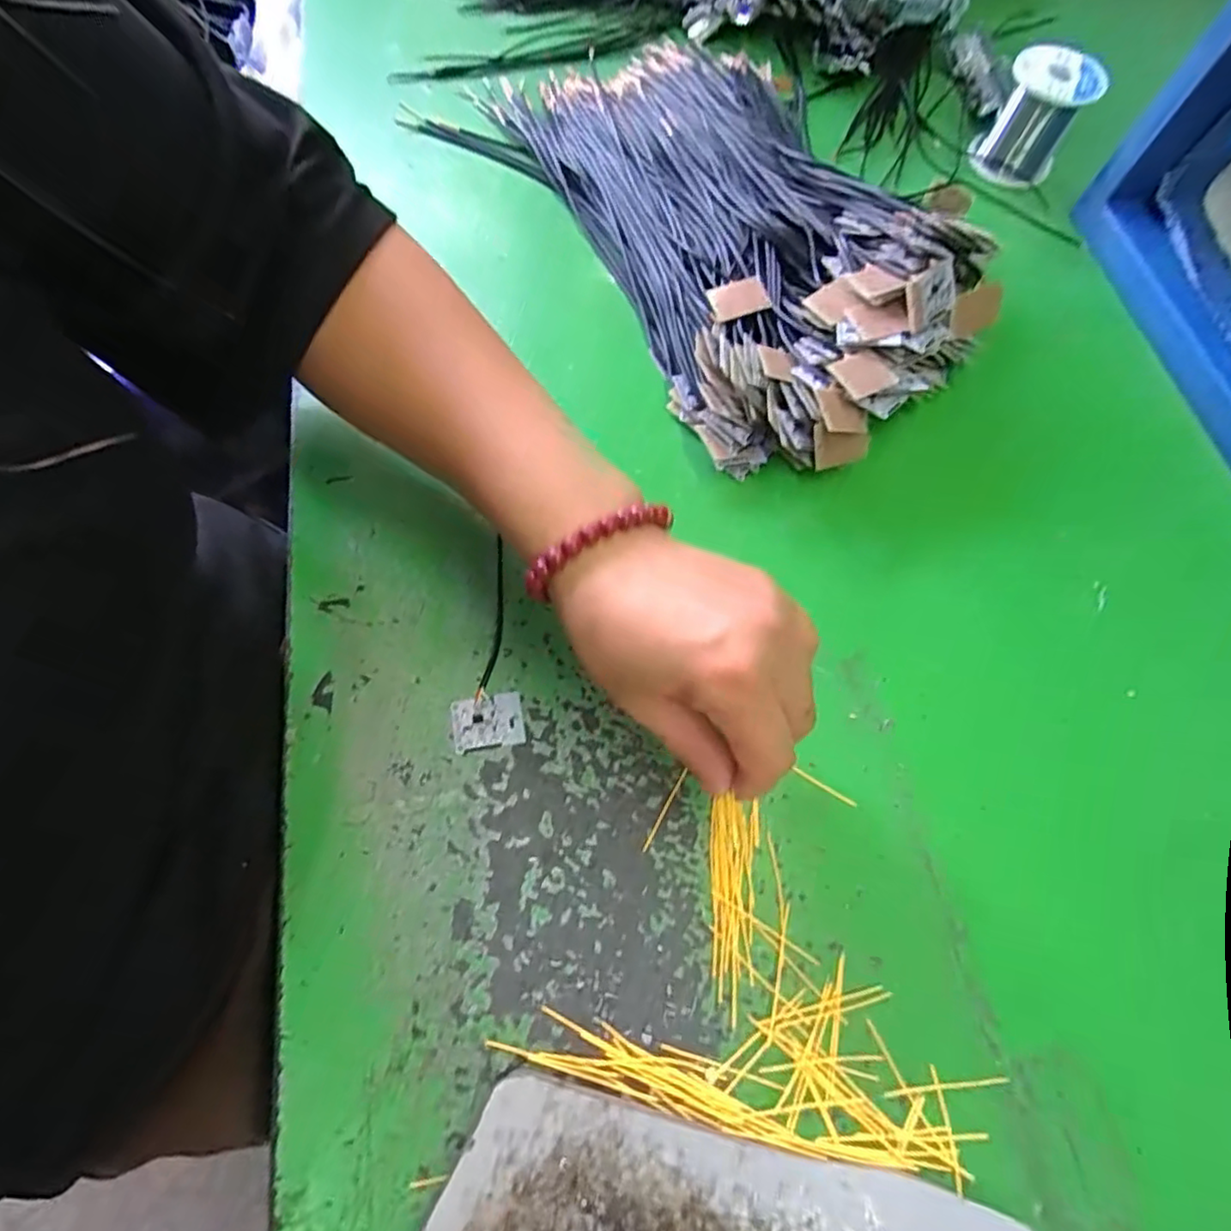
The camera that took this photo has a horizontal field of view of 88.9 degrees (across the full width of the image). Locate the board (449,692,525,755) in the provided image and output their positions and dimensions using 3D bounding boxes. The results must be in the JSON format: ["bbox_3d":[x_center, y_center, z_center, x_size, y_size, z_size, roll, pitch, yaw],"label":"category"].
[{"bbox_3d":[-0.060,0.050,0.293,0.032,0.004,0.025,-9,68,-6],"label":"board"}]

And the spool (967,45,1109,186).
[{"bbox_3d":[0.300,-0.356,0.450,0.056,0.064,0.056,1,67,-2],"label":"spool"}]

